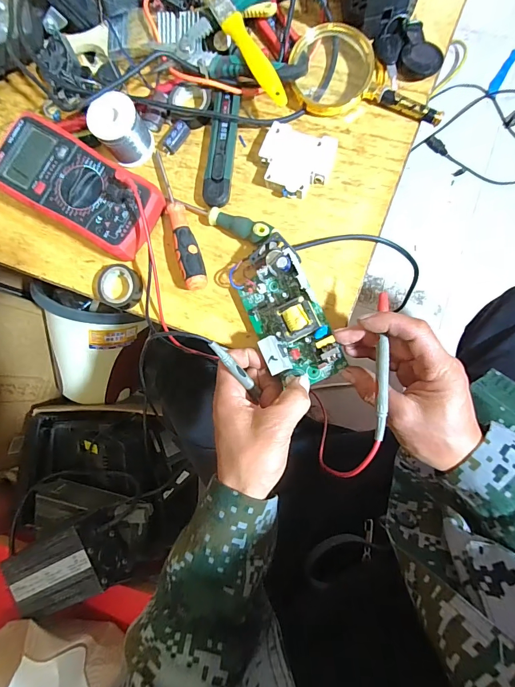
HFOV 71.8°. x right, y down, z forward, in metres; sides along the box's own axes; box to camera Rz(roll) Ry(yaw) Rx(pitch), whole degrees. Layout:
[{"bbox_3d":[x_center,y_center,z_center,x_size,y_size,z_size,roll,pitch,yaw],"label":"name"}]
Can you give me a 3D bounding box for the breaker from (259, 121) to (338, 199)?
[{"bbox_3d":[0.039,-0.194,0.383,0.075,0.016,0.068,22,86,7],"label":"breaker"}]

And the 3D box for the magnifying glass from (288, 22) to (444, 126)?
[{"bbox_3d":[0.114,-0.274,0.375,0.168,0.038,0.082,33,88,8],"label":"magnifying glass"}]

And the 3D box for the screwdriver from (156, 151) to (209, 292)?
[{"bbox_3d":[-0.087,-0.140,0.392,0.024,0.027,0.171,-17,83,3],"label":"screwdriver"}]

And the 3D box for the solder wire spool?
[{"bbox_3d":[-0.153,-0.239,0.396,0.051,0.043,0.052,-1,84,5],"label":"solder wire spool"}]

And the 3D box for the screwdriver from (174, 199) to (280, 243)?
[{"bbox_3d":[-0.036,-0.134,0.386,0.120,0.018,0.019,26,87,21],"label":"screwdriver"}]

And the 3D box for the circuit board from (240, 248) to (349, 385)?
[{"bbox_3d":[0.027,-0.026,0.347,0.069,0.037,0.134,-25,82,2],"label":"circuit board"}]

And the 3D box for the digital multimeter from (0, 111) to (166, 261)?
[{"bbox_3d":[-0.196,-0.169,0.393,0.186,0.052,0.091,29,87,8],"label":"digital multimeter"}]

